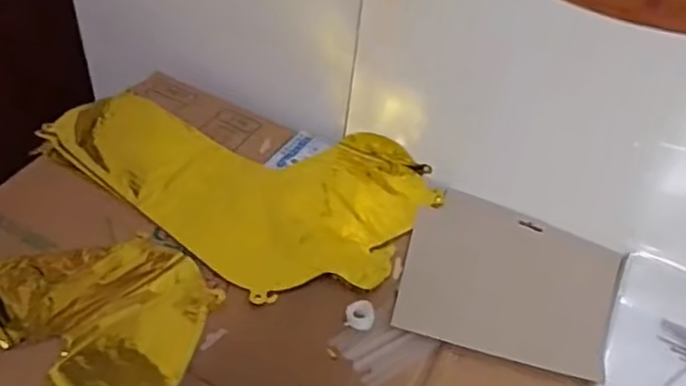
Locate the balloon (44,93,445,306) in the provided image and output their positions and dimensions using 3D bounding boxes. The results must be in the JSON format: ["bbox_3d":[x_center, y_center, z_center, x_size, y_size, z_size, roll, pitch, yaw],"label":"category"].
[{"bbox_3d":[-0.114,-0.031,0.720,0.407,0.025,0.251,31,50,21],"label":"balloon"}]

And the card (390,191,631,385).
[{"bbox_3d":[0.163,0.085,0.634,0.199,0.008,0.186,18,45,10],"label":"card"}]

